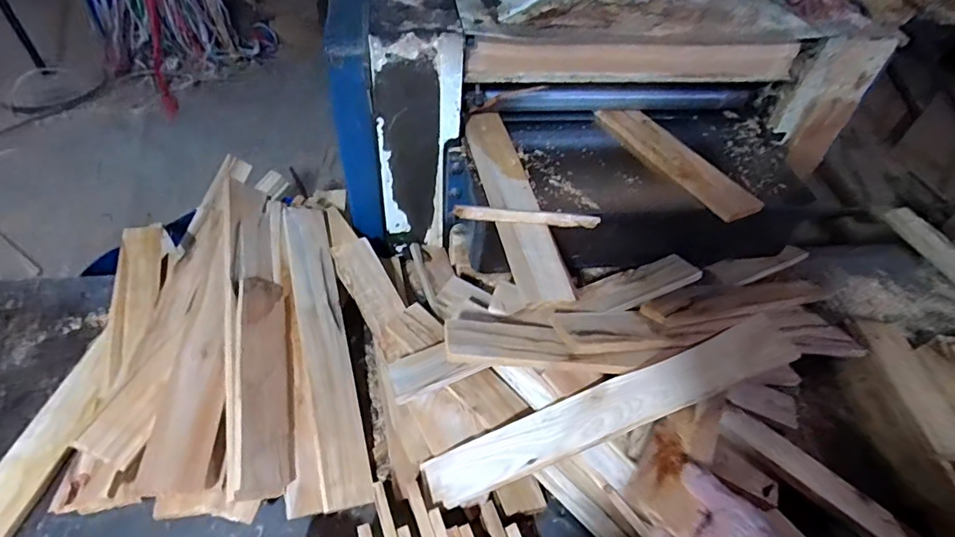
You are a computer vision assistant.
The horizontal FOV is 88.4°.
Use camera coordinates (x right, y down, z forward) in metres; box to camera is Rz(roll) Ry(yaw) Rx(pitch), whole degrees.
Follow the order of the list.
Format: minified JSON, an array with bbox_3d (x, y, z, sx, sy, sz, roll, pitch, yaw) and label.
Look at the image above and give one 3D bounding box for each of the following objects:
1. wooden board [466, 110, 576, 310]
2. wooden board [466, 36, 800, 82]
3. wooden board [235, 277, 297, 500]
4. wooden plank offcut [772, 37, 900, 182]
[{"bbox_3d":[0.048,-0.108,0.707,0.069,0.022,0.395,-6,49,-12],"label":"wooden board"},{"bbox_3d":[0.251,-0.325,0.763,0.533,0.069,0.026,-1,48,-8],"label":"wooden board"},{"bbox_3d":[-0.284,0.144,0.657,0.019,0.079,0.296,-29,61,24],"label":"wooden board"},{"bbox_3d":[0.582,-0.266,0.829,0.123,0.225,0.032,7,45,-3],"label":"wooden plank offcut"}]

